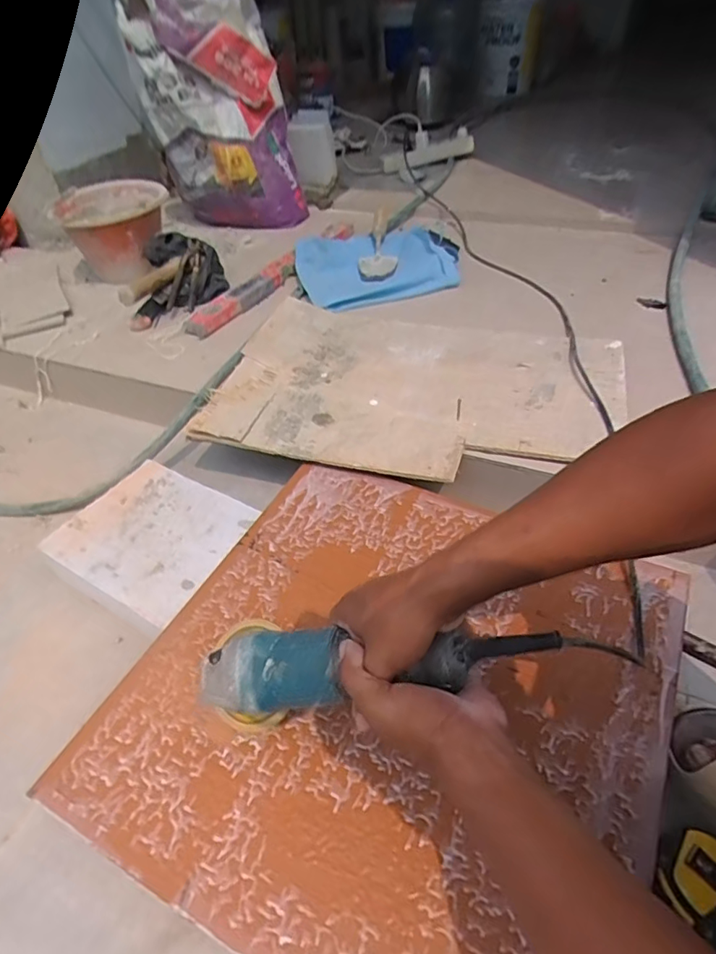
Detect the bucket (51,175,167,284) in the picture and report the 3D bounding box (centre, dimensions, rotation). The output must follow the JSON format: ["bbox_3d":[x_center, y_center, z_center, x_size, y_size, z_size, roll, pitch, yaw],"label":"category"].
[{"bbox_3d":[-0.545,-0.562,1.243,0.242,0.150,0.246,-14,45,-9],"label":"bucket"}]

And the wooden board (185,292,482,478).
[{"bbox_3d":[-0.006,-0.164,0.879,0.384,0.025,0.391,11,46,13],"label":"wooden board"}]

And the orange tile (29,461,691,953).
[{"bbox_3d":[0.037,0.201,0.545,0.484,0.008,0.481,18,49,22],"label":"orange tile"}]

